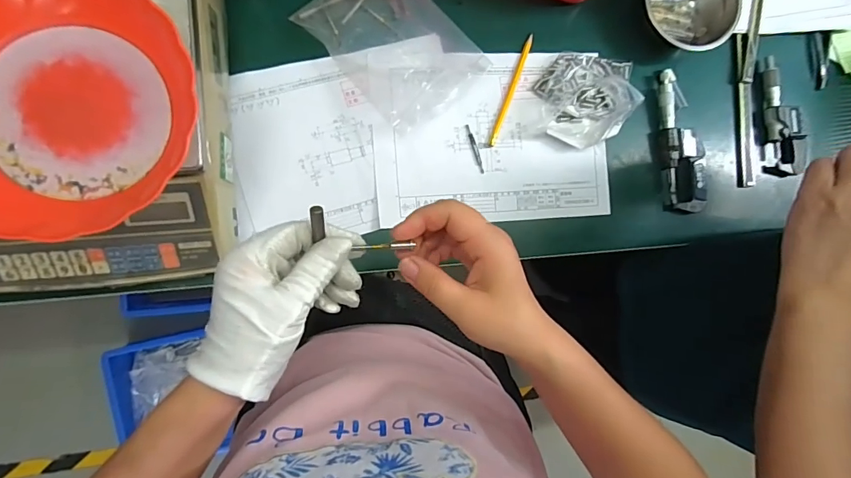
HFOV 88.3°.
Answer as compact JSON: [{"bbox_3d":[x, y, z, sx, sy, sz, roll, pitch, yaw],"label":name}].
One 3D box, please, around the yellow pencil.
[{"bbox_3d":[0.109,-0.186,0.552,0.009,0.004,0.145,21,87,-9],"label":"yellow pencil"}]

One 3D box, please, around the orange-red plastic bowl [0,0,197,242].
[{"bbox_3d":[-0.301,-0.116,0.352,0.191,0.060,0.206,0,90,-10],"label":"orange-red plastic bowl"}]

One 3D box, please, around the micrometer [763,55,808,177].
[{"bbox_3d":[0.484,-0.165,0.596,0.044,0.023,0.158,-10,92,-9],"label":"micrometer"}]

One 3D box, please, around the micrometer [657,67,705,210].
[{"bbox_3d":[0.338,-0.128,0.579,0.059,0.027,0.181,-2,91,-10],"label":"micrometer"}]

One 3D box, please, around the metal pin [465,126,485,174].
[{"bbox_3d":[0.062,-0.112,0.547,0.007,0.004,0.063,-18,93,-9],"label":"metal pin"}]

